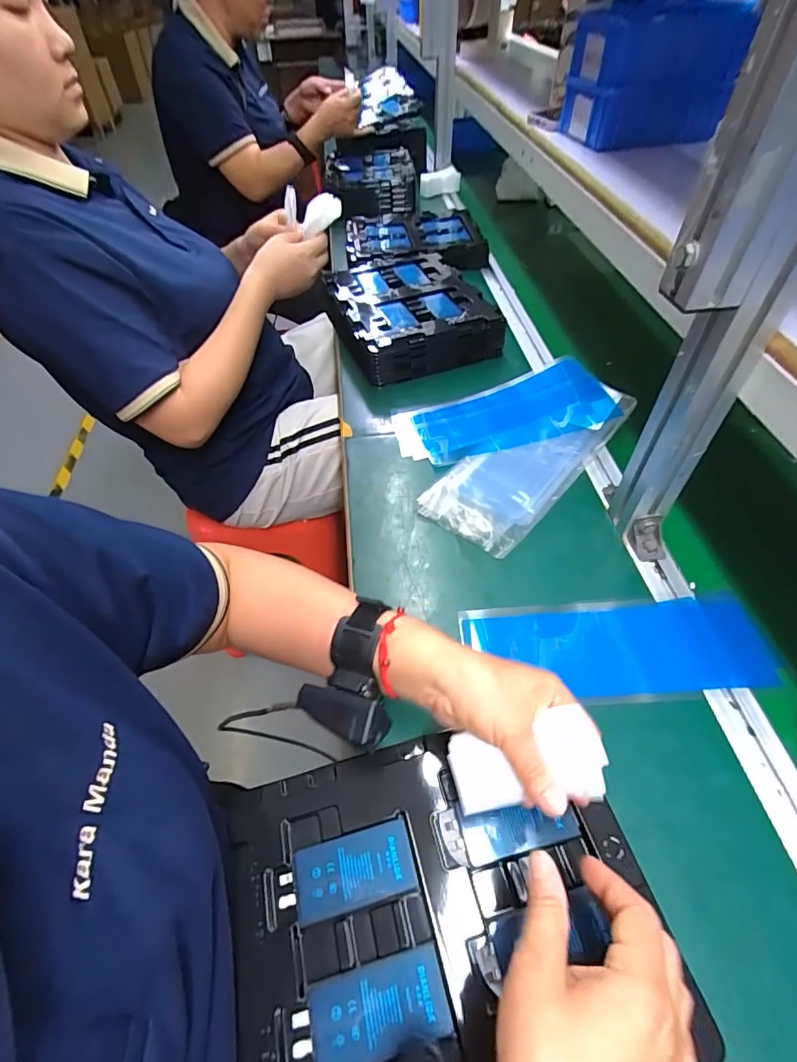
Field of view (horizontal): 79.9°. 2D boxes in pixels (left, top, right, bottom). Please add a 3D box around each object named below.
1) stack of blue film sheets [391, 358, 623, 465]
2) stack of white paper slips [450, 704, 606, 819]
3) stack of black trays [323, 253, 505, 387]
[{"bbox_3d":[0.139,-0.160,0.637,0.282,0.032,0.136,-13,52,-9],"label":"stack of blue film sheets"},{"bbox_3d":[0.082,0.151,0.311,0.098,0.013,0.050,-23,65,25],"label":"stack of white paper slips"},{"bbox_3d":[0.014,-0.350,0.768,0.224,0.074,0.247,-17,53,-12],"label":"stack of black trays"}]

